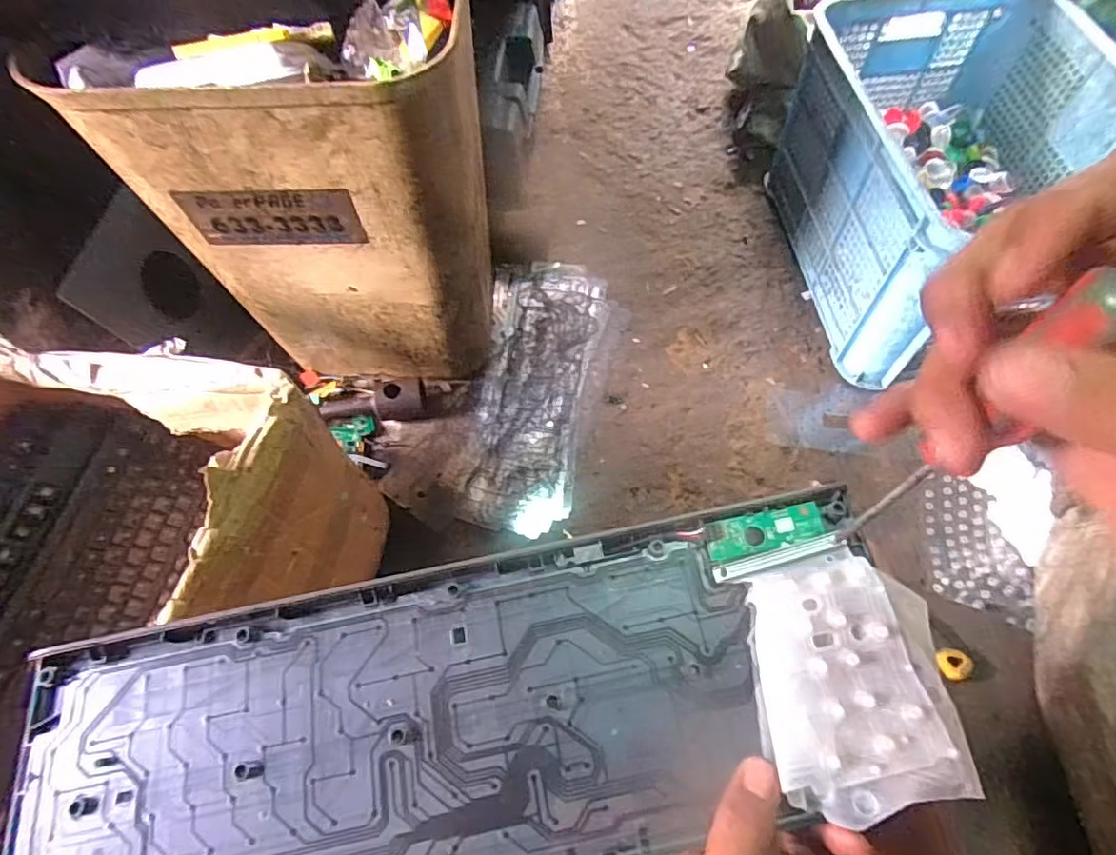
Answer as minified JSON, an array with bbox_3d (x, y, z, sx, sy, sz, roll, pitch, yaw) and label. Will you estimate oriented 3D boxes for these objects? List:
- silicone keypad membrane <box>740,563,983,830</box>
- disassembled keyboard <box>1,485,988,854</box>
[{"bbox_3d":[0.144,0.123,0.286,0.098,0.018,0.110,2,64,-1],"label":"silicone keypad membrane"},{"bbox_3d":[-0.039,0.141,0.287,0.431,0.018,0.149,-12,63,-2],"label":"disassembled keyboard"}]

